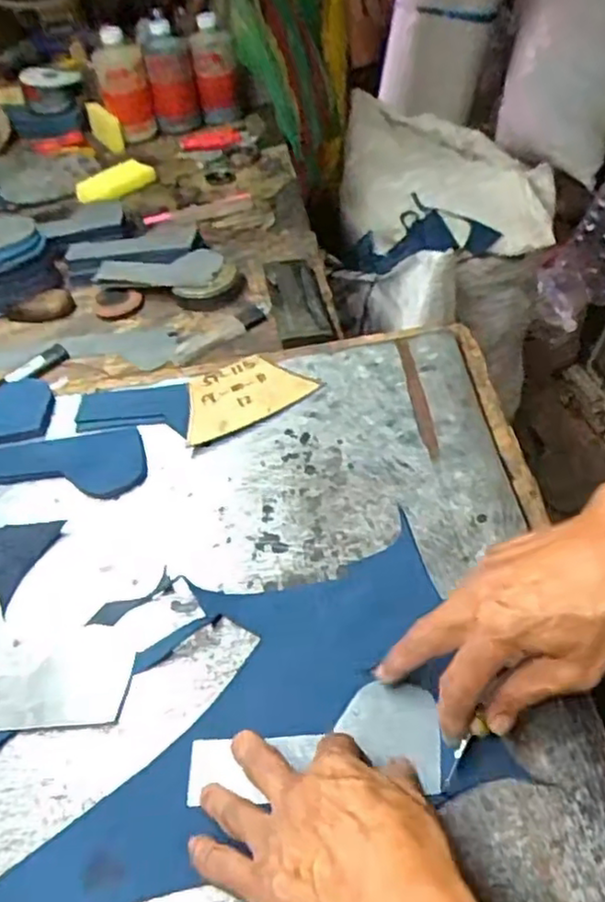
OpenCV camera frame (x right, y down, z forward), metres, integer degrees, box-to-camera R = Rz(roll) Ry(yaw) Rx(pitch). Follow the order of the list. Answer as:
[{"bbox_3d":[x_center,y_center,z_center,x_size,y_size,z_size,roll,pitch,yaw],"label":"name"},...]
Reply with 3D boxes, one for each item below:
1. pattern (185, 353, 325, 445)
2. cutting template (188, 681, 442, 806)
[{"bbox_3d":[-0.054,-0.052,0.592,0.117,0.011,0.074,-24,50,-15],"label":"pattern"},{"bbox_3d":[0.007,0.168,0.392,0.144,0.009,0.061,-4,42,4],"label":"cutting template"}]

